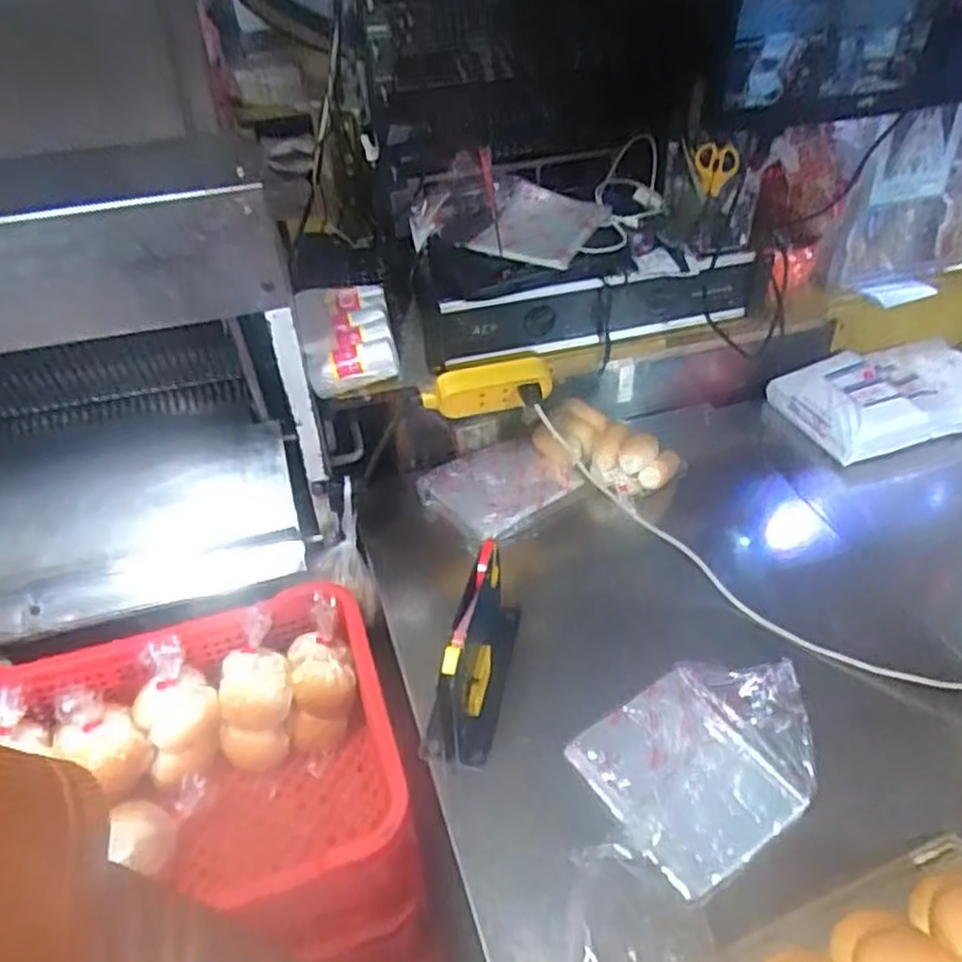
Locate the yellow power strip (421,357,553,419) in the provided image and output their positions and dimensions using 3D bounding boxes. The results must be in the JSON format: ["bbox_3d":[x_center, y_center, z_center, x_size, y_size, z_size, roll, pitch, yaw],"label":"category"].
[{"bbox_3d":[0.011,-0.116,0.962,0.172,0.055,0.038,-13,41,-11],"label":"yellow power strip"}]

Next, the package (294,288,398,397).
[{"bbox_3d":[-0.171,-0.183,0.958,0.113,0.069,0.147,-10,41,-7],"label":"package"}]

